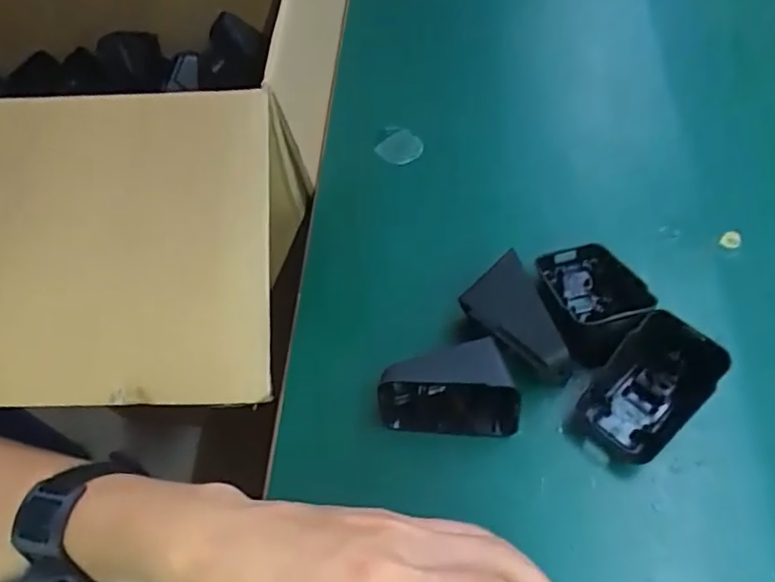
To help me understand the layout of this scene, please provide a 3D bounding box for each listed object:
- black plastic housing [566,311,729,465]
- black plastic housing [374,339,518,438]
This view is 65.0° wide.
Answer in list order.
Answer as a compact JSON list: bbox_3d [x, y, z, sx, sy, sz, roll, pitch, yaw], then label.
[{"bbox_3d":[0.131,0.049,0.304,0.048,0.025,0.074,37,110,17],"label":"black plastic housing"},{"bbox_3d":[0.030,0.048,0.307,0.069,0.048,0.035,0,59,3],"label":"black plastic housing"}]

